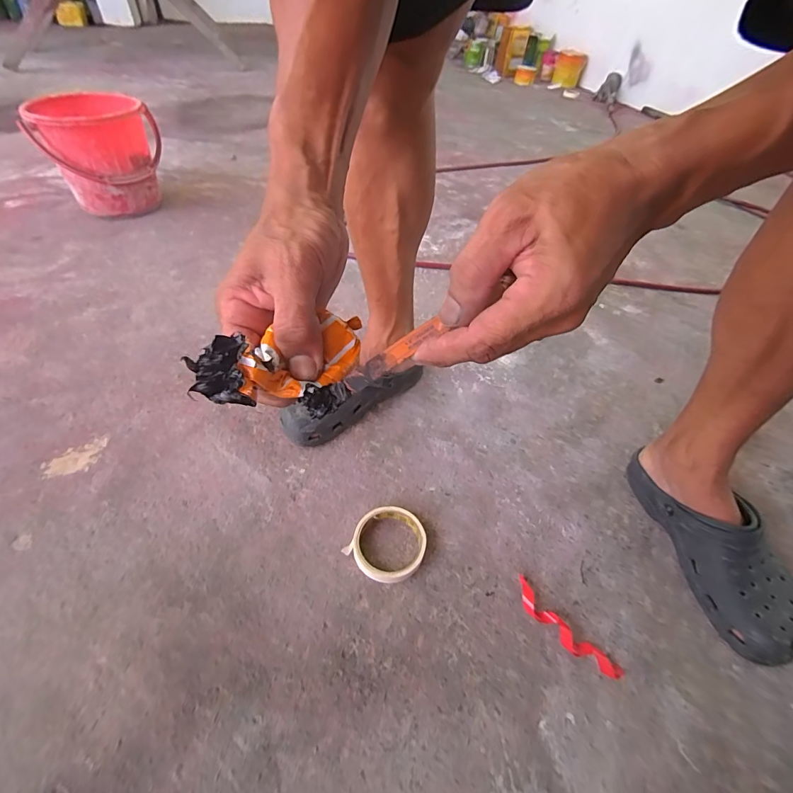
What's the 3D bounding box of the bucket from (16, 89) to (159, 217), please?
[{"bbox_3d":[-0.747,-0.617,1.069,0.261,0.242,0.261,-19,51,-21],"label":"bucket"}]

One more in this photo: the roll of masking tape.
[{"bbox_3d":[-0.009,0.184,0.516,0.088,0.021,0.092,2,48,-3],"label":"roll of masking tape"}]

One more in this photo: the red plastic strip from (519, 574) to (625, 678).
[{"bbox_3d":[0.188,0.262,0.464,0.029,0.015,0.131,-34,59,-29],"label":"red plastic strip"}]

